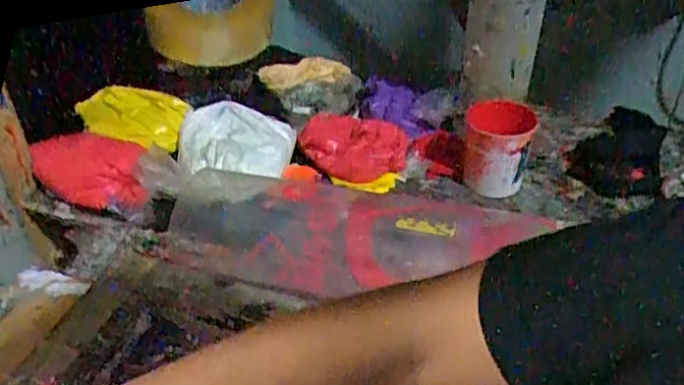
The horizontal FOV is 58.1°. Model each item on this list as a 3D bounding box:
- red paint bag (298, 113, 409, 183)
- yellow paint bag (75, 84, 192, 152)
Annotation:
[{"bbox_3d":[0.008,-0.048,0.731,0.134,0.070,0.060,9,39,14],"label":"red paint bag"},{"bbox_3d":[-0.271,-0.089,0.797,0.150,0.050,0.092,10,56,11],"label":"yellow paint bag"}]

